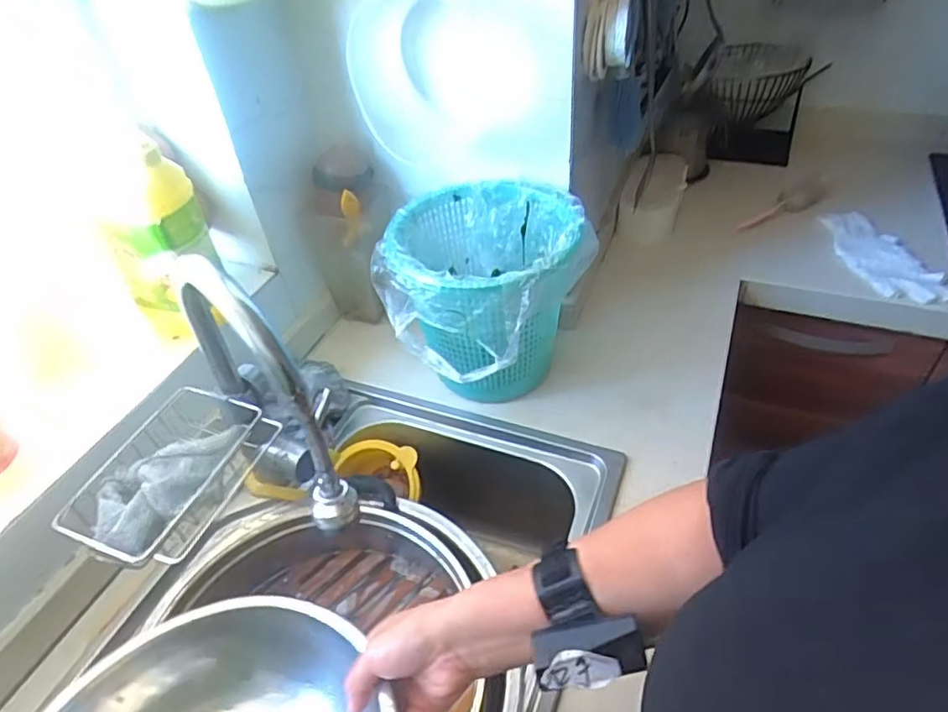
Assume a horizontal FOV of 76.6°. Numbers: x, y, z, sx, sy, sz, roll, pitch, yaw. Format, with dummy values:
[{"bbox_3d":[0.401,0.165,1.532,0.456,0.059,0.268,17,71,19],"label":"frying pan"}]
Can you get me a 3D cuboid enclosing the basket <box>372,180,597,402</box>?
[{"bbox_3d":[0.021,-0.063,0.780,0.236,0.233,0.238,-3,45,3],"label":"basket"}]

